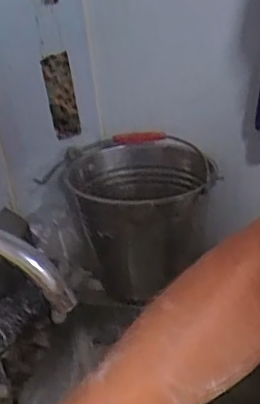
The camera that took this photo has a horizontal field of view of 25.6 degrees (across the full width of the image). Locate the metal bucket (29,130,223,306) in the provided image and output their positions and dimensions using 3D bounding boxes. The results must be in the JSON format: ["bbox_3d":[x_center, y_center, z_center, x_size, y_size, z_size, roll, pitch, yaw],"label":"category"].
[{"bbox_3d":[0.021,0.028,0.872,0.199,0.201,0.203,-4,31,3],"label":"metal bucket"}]

